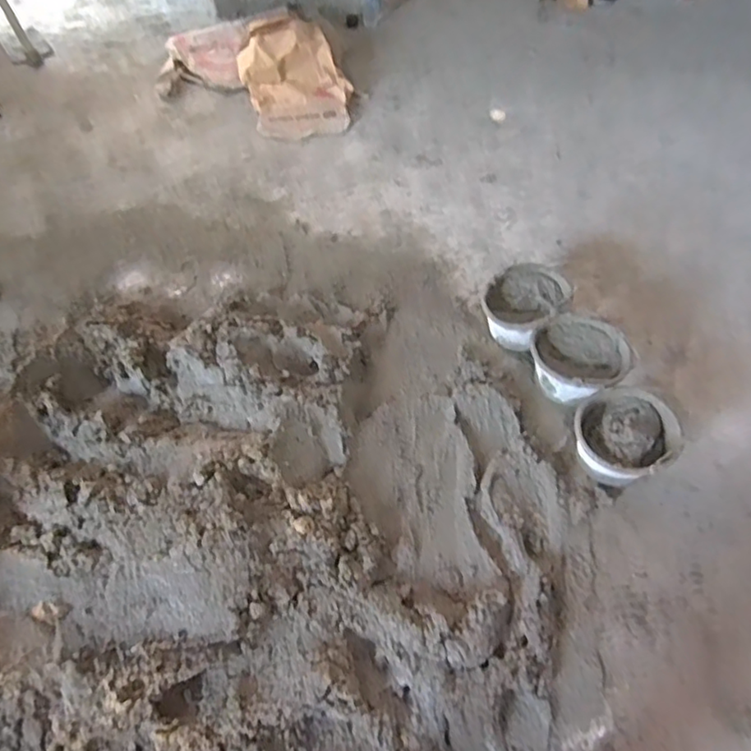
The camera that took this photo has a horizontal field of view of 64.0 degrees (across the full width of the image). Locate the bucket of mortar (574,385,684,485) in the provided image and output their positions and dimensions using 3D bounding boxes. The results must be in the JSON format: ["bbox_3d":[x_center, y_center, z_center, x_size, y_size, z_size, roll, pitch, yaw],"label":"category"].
[{"bbox_3d":[0.613,0.163,1.510,0.265,0.145,0.228,-27,62,-17],"label":"bucket of mortar"}]

